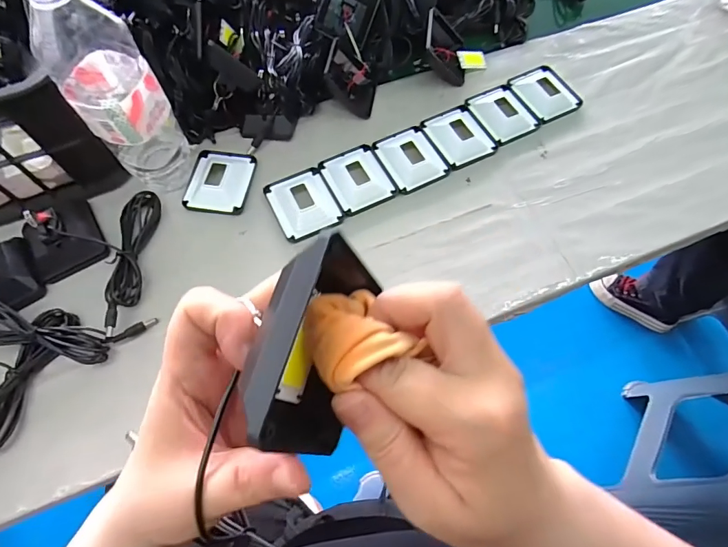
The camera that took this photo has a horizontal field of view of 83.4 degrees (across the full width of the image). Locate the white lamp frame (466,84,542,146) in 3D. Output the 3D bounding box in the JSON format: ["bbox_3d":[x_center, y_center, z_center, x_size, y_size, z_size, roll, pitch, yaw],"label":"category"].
[{"bbox_3d":[0.171,-0.202,0.505,0.070,0.014,0.080,-29,71,-13],"label":"white lamp frame"}]

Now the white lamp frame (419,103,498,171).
[{"bbox_3d":[0.115,-0.168,0.491,0.067,0.016,0.081,-26,70,-12],"label":"white lamp frame"}]

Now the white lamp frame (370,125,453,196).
[{"bbox_3d":[0.053,-0.137,0.476,0.068,0.016,0.082,-26,70,-12],"label":"white lamp frame"}]

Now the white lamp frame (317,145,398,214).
[{"bbox_3d":[-0.008,-0.110,0.464,0.065,0.016,0.081,-24,70,-11],"label":"white lamp frame"}]

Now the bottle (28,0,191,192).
[{"bbox_3d":[-0.225,-0.163,0.369,0.071,0.218,0.072,-40,73,-16],"label":"bottle"}]

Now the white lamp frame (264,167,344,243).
[{"bbox_3d":[-0.067,-0.079,0.450,0.066,0.014,0.082,-25,70,-11],"label":"white lamp frame"}]

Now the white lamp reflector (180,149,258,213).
[{"bbox_3d":[-0.162,-0.108,0.457,0.071,0.015,0.083,7,67,1],"label":"white lamp reflector"}]

